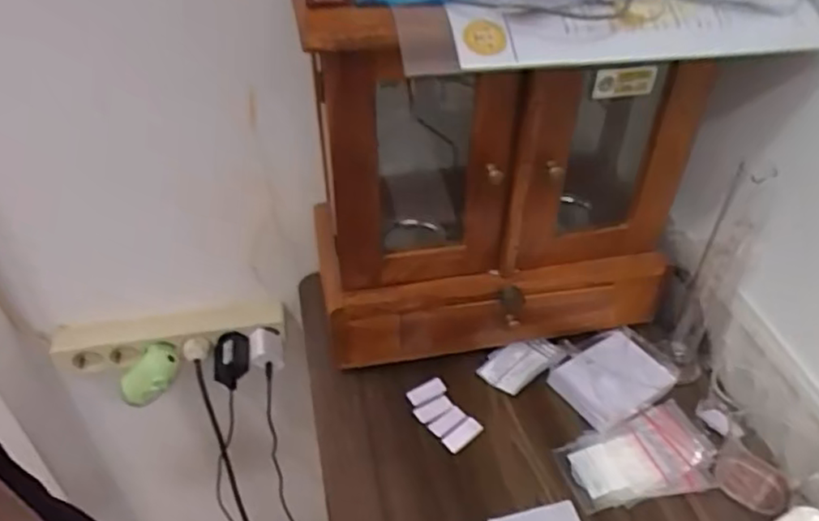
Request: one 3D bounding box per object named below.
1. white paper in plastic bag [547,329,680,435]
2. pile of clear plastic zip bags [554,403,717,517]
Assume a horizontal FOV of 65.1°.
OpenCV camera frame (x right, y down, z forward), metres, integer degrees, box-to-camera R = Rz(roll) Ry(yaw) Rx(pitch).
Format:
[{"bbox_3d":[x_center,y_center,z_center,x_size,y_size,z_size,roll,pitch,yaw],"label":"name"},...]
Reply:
[{"bbox_3d":[0.233,0.120,0.705,0.129,0.044,0.093,-22,44,-23],"label":"white paper in plastic bag"},{"bbox_3d":[0.226,0.194,0.638,0.143,0.021,0.085,-12,41,-12],"label":"pile of clear plastic zip bags"}]

